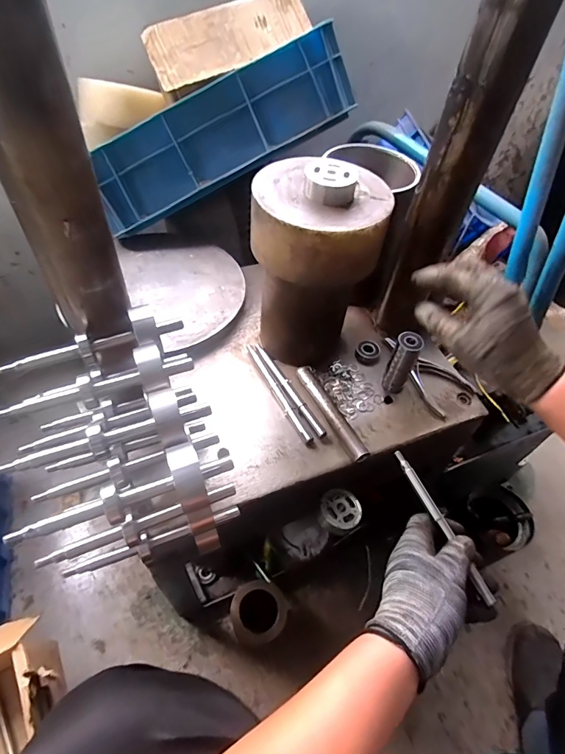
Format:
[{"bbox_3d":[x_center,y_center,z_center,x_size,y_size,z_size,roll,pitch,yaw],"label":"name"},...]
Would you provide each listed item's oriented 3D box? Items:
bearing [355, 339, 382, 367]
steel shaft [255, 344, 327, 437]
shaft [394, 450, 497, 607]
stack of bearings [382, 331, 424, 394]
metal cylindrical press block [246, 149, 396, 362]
[{"bbox_3d":[0.120,-0.033,0.589,0.034,0.012,0.041,17,52,8],"label":"bearing"},{"bbox_3d":[0.007,0.011,0.540,0.013,0.008,0.164,-23,57,-22],"label":"steel shaft"},{"bbox_3d":[0.164,0.149,0.429,0.011,0.008,0.164,-20,65,-20],"label":"shaft"},{"bbox_3d":[0.152,-0.017,0.535,0.028,0.082,0.031,22,53,12],"label":"stack of bearings"},{"bbox_3d":[0.035,-0.128,0.504,0.139,0.227,0.128,5,51,-1],"label":"metal cylindrical press block"}]

